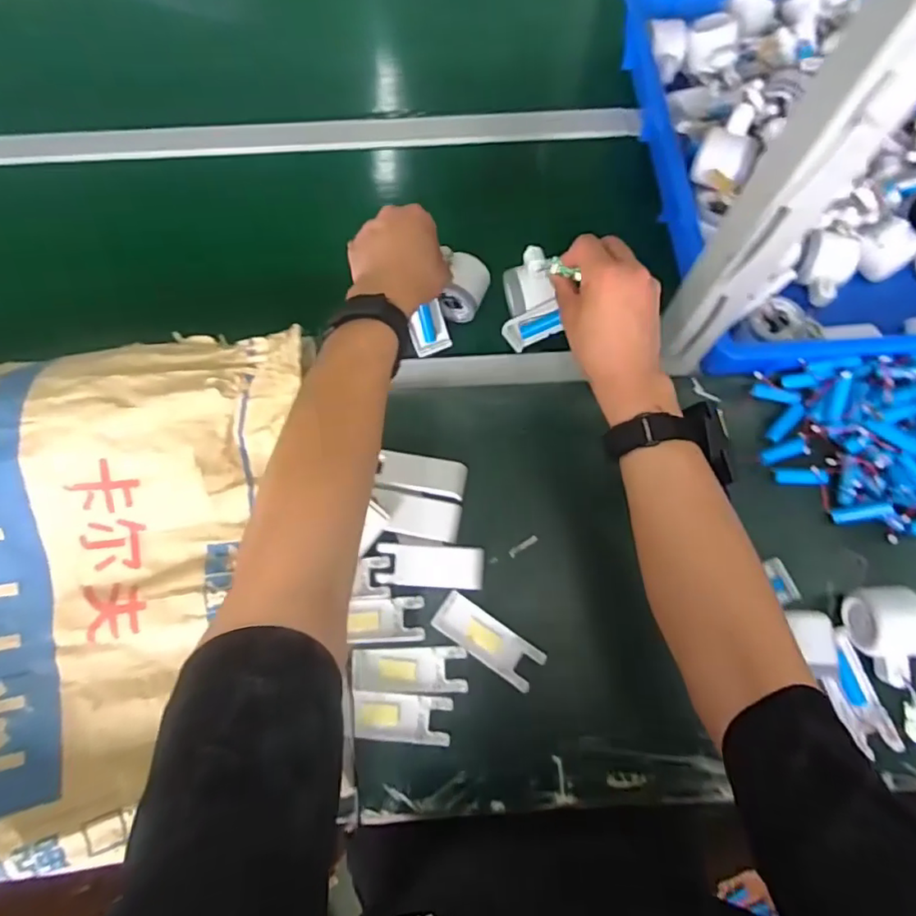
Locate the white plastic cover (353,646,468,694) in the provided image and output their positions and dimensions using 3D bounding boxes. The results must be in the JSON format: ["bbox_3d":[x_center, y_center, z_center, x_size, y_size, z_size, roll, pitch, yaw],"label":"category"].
[{"bbox_3d":[-0.045,0.195,0.522,0.102,0.012,0.040,-1,72,0],"label":"white plastic cover"}]

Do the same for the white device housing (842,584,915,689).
[{"bbox_3d":[0.383,0.158,0.503,0.051,0.057,0.087,-8,72,-2],"label":"white device housing"}]

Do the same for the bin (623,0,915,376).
[{"bbox_3d":[0.400,-0.356,0.662,0.368,0.111,0.553,-5,72,-1],"label":"bin"}]

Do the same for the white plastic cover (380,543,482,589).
[{"bbox_3d":[-0.026,0.104,0.545,0.099,0.005,0.039,2,72,1],"label":"white plastic cover"}]

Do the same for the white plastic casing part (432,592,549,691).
[{"bbox_3d":[0.028,0.169,0.527,0.104,0.010,0.039,34,75,10],"label":"white plastic casing part"}]

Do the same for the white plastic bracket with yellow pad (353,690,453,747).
[{"bbox_3d":[-0.050,0.231,0.505,0.085,0.012,0.039,5,72,2],"label":"white plastic bracket with yellow pad"}]

